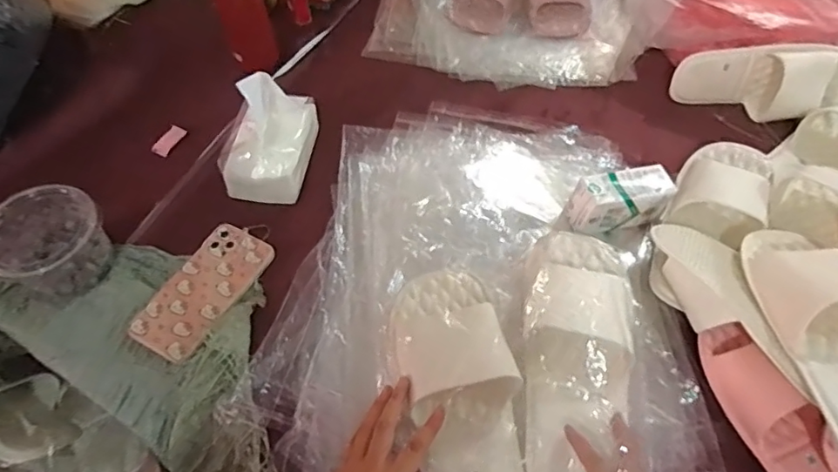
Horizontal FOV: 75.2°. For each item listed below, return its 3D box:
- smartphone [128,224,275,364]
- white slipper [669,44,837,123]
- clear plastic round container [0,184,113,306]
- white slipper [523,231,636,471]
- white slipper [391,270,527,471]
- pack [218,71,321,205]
[{"bbox_3d":[-0.241,0.058,0.606,0.086,0.015,0.160,21,59,14],"label":"smartphone"},{"bbox_3d":[0.469,-0.206,0.739,0.226,0.091,0.059,9,57,6],"label":"white slipper"},{"bbox_3d":[-0.407,0.008,0.600,0.101,0.084,0.106,0,56,0],"label":"clear plastic round container"},{"bbox_3d":[0.151,0.108,0.521,0.108,0.066,0.260,9,67,6],"label":"white slipper"},{"bbox_3d":[0.041,0.154,0.500,0.103,0.066,0.269,-9,68,-6],"label":"white slipper"},{"bbox_3d":[-0.189,-0.125,0.672,0.096,0.115,0.126,5,56,4],"label":"pack"}]

